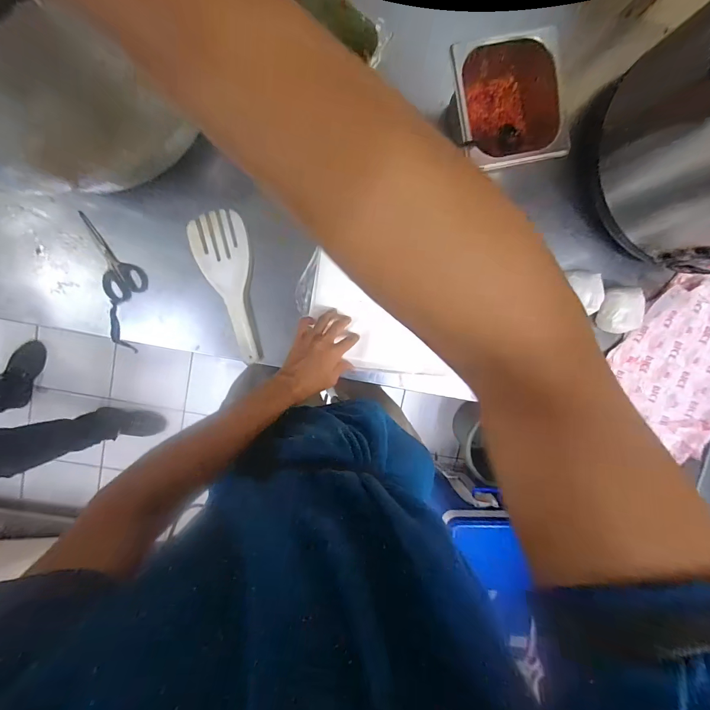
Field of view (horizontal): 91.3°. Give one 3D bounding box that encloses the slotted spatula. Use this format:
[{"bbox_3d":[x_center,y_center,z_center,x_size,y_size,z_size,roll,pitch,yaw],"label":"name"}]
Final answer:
[{"bbox_3d":[-0.213,-0.113,0.599,0.092,0.025,0.252,-13,99,-2],"label":"slotted spatula"}]

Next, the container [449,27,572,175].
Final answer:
[{"bbox_3d":[0.226,-0.382,0.549,0.163,0.114,0.185,-12,99,-2],"label":"container"}]

